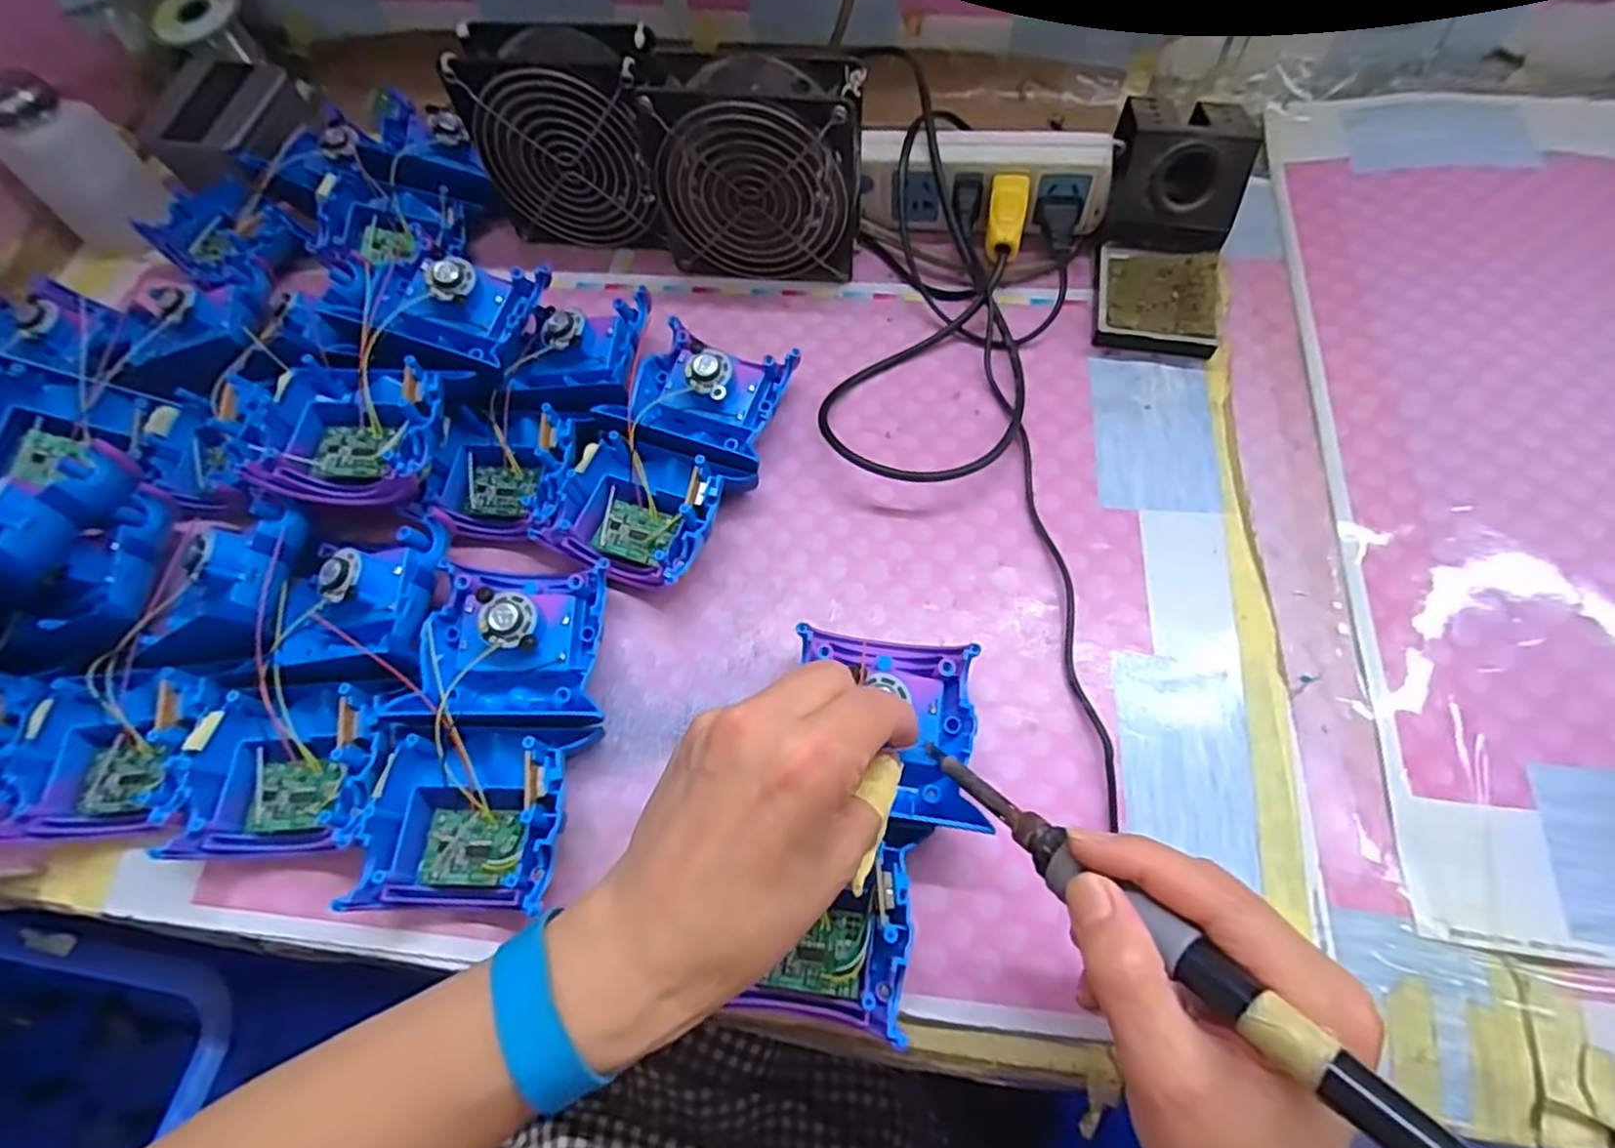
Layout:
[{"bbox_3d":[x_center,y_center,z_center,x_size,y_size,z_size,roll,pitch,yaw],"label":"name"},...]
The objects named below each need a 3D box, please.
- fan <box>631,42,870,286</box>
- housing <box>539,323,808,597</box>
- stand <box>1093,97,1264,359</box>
[{"bbox_3d":[-0.030,-0.241,0.437,0.123,0.118,0.047,6,65,7],"label":"fan"},{"bbox_3d":[-0.072,-0.066,0.396,0.093,0.039,0.156,22,67,13],"label":"housing"},{"bbox_3d":[0.217,-0.213,0.431,0.073,0.073,0.151,10,65,8],"label":"stand"}]

